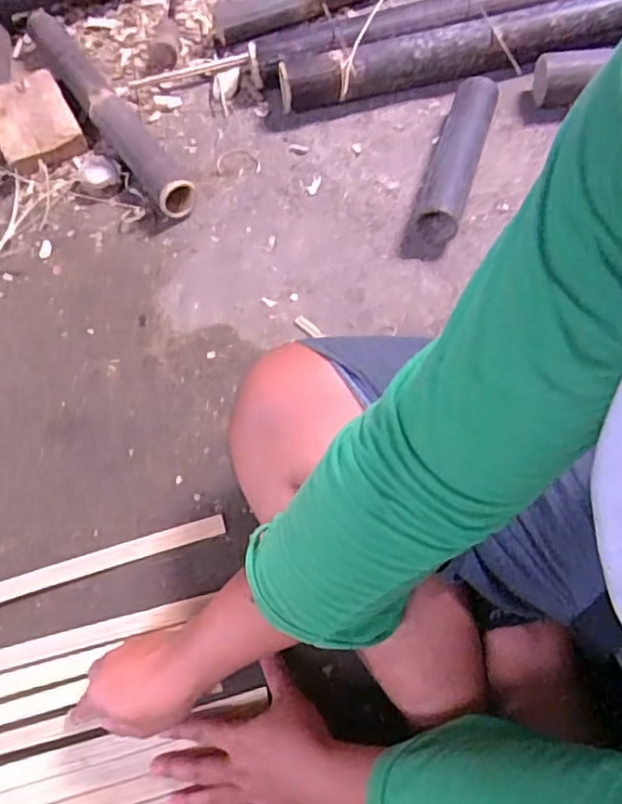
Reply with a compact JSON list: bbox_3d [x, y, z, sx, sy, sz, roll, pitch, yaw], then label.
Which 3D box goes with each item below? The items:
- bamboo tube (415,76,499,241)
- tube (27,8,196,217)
[{"bbox_3d":[0.200,-0.340,0.867,0.064,0.065,0.274,16,66,12],"label":"bamboo tube"},{"bbox_3d":[-0.316,-0.460,0.972,0.070,0.066,0.487,-34,66,-12],"label":"tube"}]

